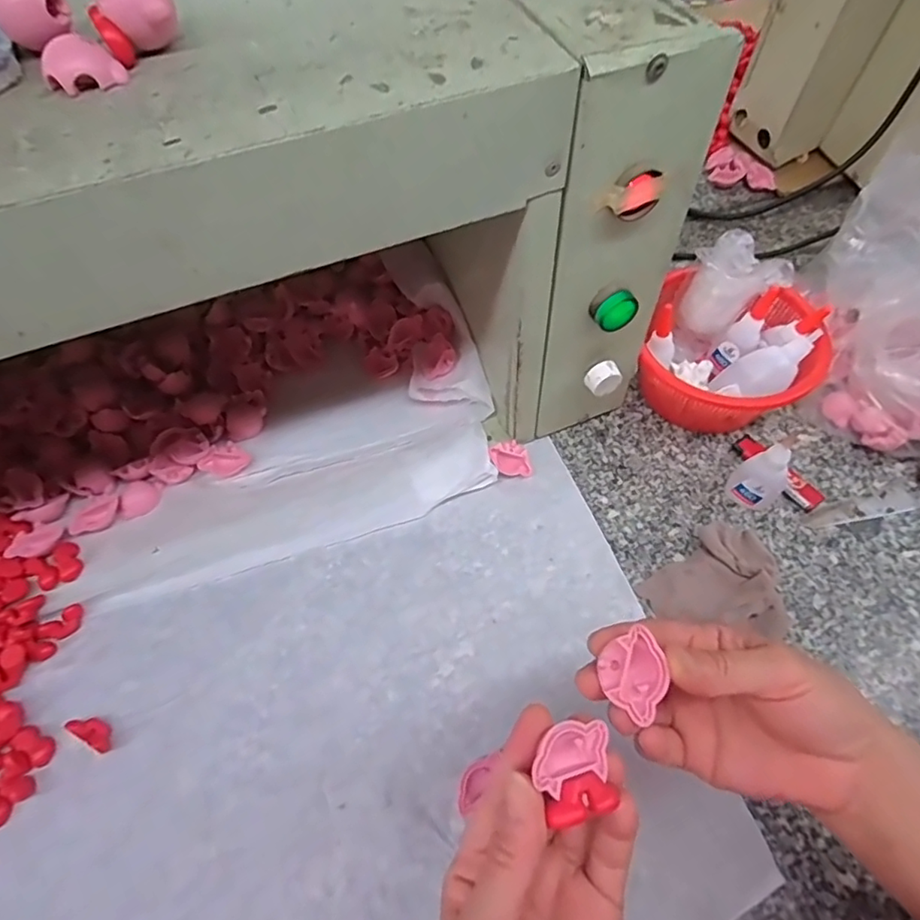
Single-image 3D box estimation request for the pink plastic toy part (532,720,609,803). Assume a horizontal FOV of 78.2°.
[{"bbox_3d":[0.045,0.118,0.225,0.033,0.008,0.023,-7,54,-9],"label":"pink plastic toy part"}]

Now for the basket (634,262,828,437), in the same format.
[{"bbox_3d":[0.222,-0.084,0.475,0.134,0.080,0.144,18,60,13],"label":"basket"}]

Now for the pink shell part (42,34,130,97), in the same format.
[{"bbox_3d":[-0.156,-0.164,0.234,0.029,0.013,0.029,-28,61,-15],"label":"pink shell part"}]

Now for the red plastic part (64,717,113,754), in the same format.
[{"bbox_3d":[-0.238,0.177,0.368,0.031,0.014,0.014,23,61,15],"label":"red plastic part"}]

